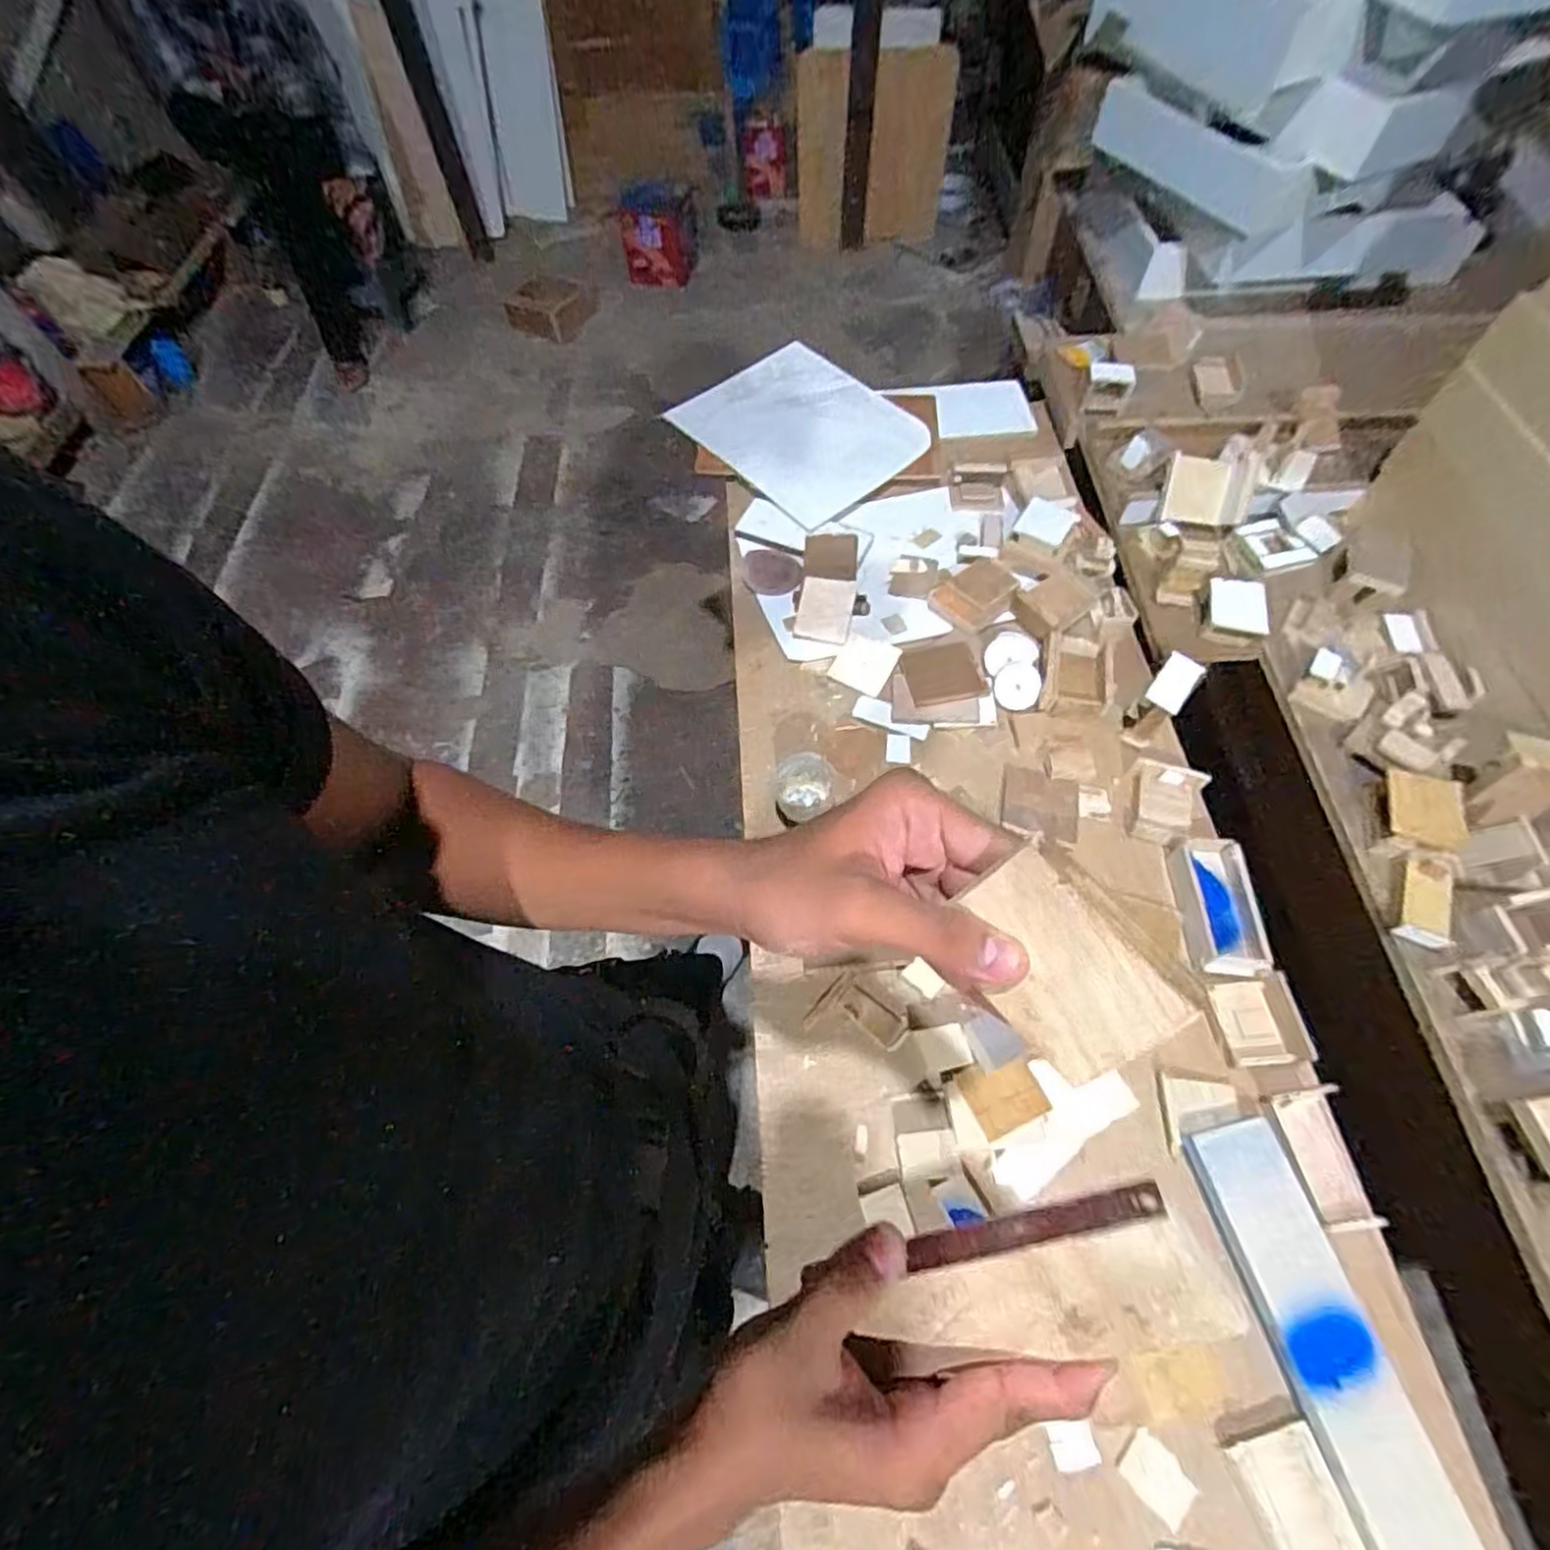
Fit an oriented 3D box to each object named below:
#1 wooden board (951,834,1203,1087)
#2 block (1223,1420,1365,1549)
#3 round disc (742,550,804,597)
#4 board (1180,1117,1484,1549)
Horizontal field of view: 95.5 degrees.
[{"bbox_3d":[0.098,0.069,0.249,0.075,0.057,0.006,49,39,14],"label":"wooden board"},{"bbox_3d":[0.386,0.541,0.510,0.060,0.013,0.096,-17,62,-7],"label":"block"},{"bbox_3d":[-0.004,-0.283,0.981,0.078,0.009,0.082,-1,61,2],"label":"round disc"},{"bbox_3d":[0.434,0.446,0.550,0.082,0.020,0.310,-12,62,-5],"label":"board"}]

